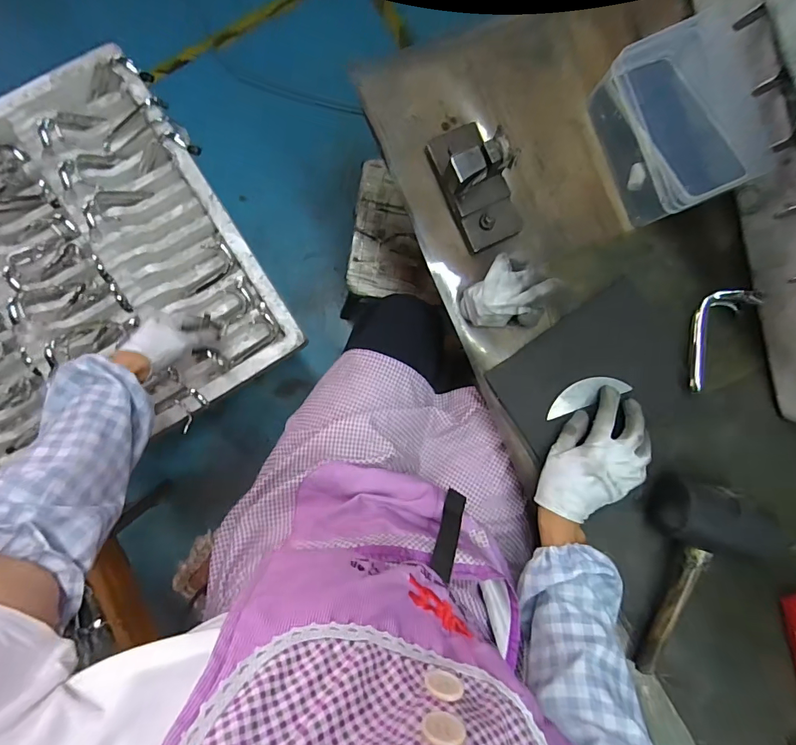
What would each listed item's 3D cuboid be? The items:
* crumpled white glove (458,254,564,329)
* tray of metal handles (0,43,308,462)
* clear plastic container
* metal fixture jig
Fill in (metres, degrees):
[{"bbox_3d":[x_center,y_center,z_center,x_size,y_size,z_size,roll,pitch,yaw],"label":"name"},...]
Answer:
[{"bbox_3d":[0.123,-0.080,0.476,0.098,0.066,0.072,14,89,-6],"label":"crumpled white glove"},{"bbox_3d":[-0.525,-0.142,0.702,0.549,0.078,0.546,-31,93,-4],"label":"tray of metal handles"},{"bbox_3d":[0.308,-0.266,0.484,0.120,0.074,0.169,-22,93,-5],"label":"clear plastic container"},{"bbox_3d":[0.085,-0.204,0.467,0.066,0.071,0.129,-28,93,-5],"label":"metal fixture jig"}]

